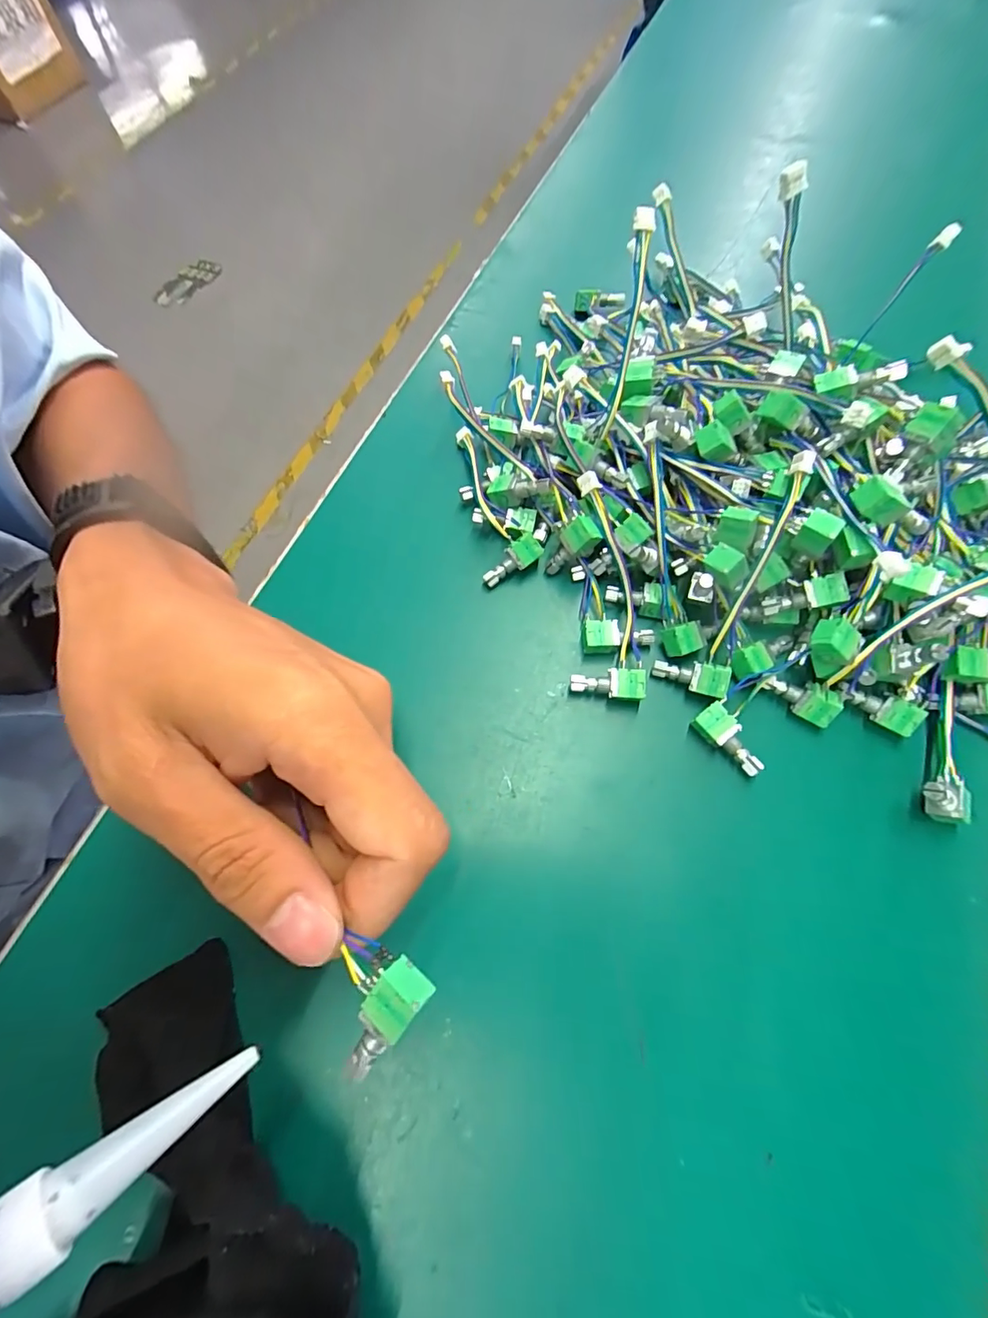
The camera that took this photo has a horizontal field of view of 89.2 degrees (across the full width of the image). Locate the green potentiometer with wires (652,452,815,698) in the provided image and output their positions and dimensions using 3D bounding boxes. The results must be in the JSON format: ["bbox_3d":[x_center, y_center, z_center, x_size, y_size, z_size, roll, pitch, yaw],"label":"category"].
[{"bbox_3d":[0.095,-0.032,0.194,0.025,0.018,0.094,25,99,8],"label":"green potentiometer with wires"}]

